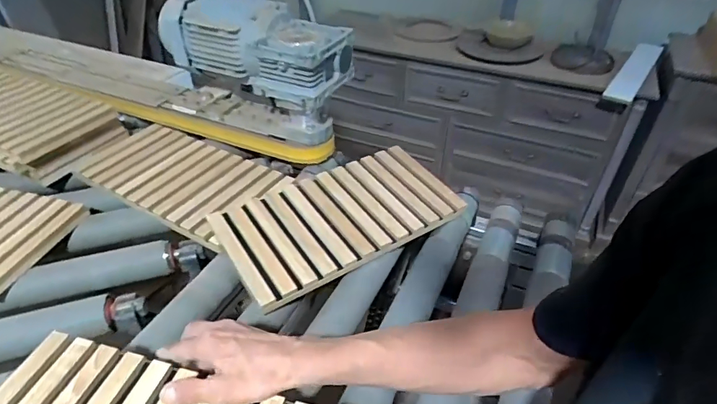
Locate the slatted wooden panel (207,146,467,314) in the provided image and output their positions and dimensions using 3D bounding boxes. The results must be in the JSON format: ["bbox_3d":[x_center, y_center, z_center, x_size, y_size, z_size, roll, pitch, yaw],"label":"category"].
[{"bbox_3d":[-0.024,0.015,0.677,0.352,0.035,0.186,-22,45,-25],"label":"slatted wooden panel"}]

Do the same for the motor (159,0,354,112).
[{"bbox_3d":[-0.182,-0.287,0.789,0.358,0.115,0.154,26,46,27],"label":"motor"}]

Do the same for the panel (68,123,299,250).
[{"bbox_3d":[-0.307,-0.048,0.762,0.365,0.027,0.182,21,44,23],"label":"panel"}]

